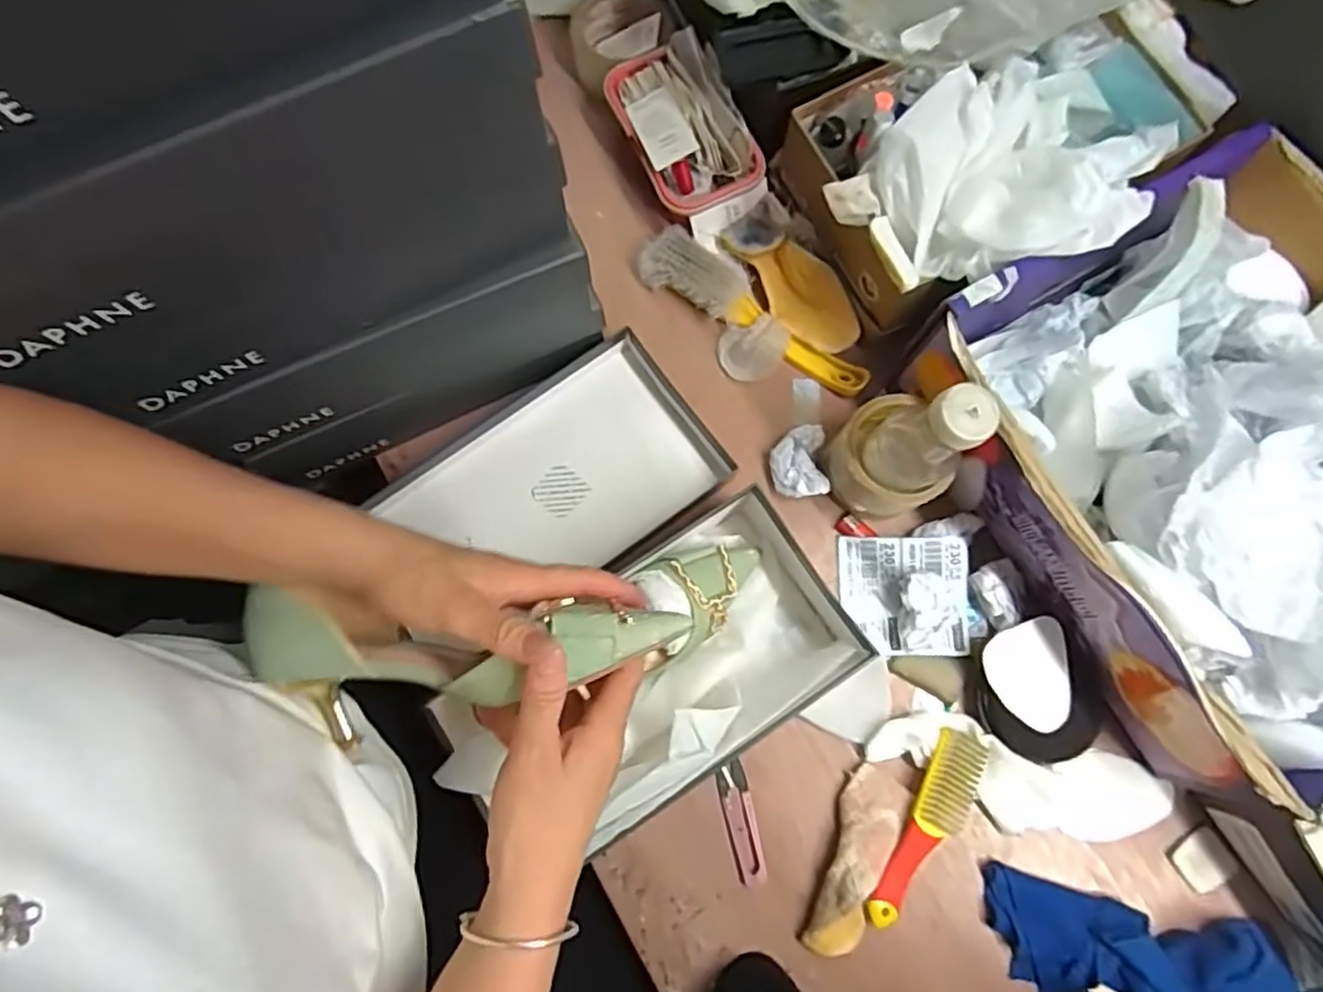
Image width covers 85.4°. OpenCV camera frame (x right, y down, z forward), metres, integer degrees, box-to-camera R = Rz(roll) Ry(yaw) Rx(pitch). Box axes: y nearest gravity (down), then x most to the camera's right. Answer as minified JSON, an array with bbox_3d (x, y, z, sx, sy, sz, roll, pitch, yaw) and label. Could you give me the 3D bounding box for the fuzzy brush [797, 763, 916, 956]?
[{"bbox_3d":[0.152,0.285,0.551,0.047,0.032,0.137,22,79,5],"label":"fuzzy brush"}]

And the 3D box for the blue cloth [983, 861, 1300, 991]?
[{"bbox_3d":[0.368,0.350,0.535,0.238,0.037,0.082,11,79,3],"label":"blue cloth"}]

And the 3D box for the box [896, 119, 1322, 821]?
[{"bbox_3d":[0.423,-0.030,0.527,0.320,0.138,0.392,-28,80,-5],"label":"box"}]

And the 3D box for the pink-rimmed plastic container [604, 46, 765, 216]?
[{"bbox_3d":[0.016,-0.335,0.657,0.099,0.049,0.161,-28,80,-5],"label":"pink-rimmed plastic container"}]

